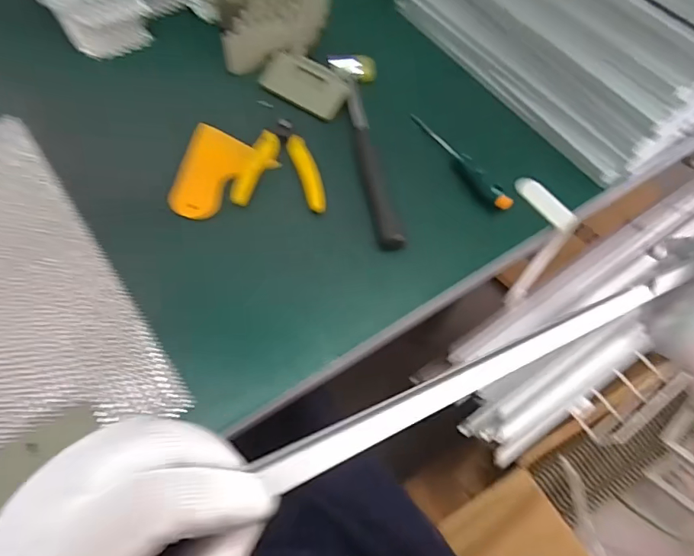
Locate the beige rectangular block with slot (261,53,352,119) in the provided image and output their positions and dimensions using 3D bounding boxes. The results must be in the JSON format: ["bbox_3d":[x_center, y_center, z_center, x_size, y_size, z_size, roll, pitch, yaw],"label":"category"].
[{"bbox_3d":[-0.043,-0.204,0.521,0.090,0.008,0.054,30,79,4],"label":"beige rectangular block with slot"}]

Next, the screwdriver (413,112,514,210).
[{"bbox_3d":[0.109,-0.119,0.494,0.017,0.019,0.146,-28,67,-20],"label":"screwdriver"}]

